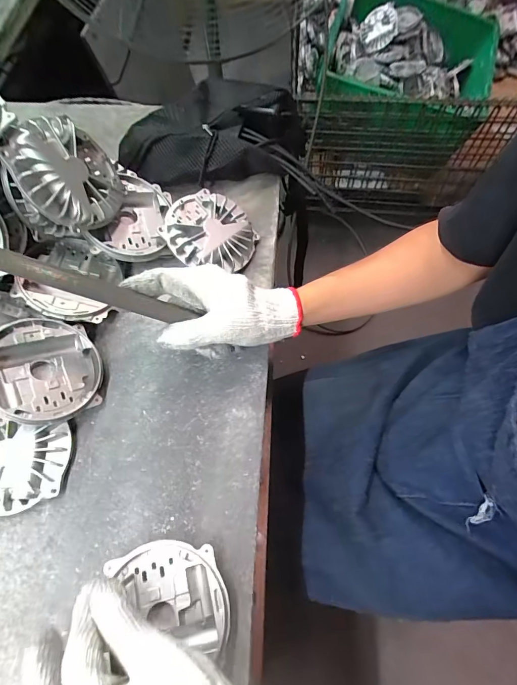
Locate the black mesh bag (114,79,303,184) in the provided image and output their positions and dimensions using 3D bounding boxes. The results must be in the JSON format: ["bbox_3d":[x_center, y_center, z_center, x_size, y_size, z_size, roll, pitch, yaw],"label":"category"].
[{"bbox_3d":[-0.065,-0.293,0.507,0.245,0.066,0.134,-9,67,-3],"label":"black mesh bag"}]

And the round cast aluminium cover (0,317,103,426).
[{"bbox_3d":[-0.217,0.029,0.368,0.107,0.017,0.106,19,55,-29],"label":"round cast aluminium cover"}]

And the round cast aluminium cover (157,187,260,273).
[{"bbox_3d":[-0.059,-0.132,0.446,0.106,0.028,0.102,6,67,-14],"label":"round cast aluminium cover"}]

